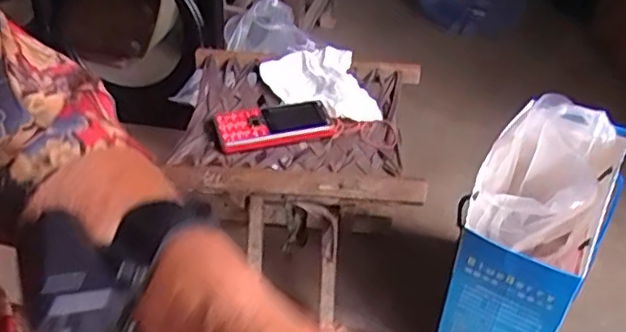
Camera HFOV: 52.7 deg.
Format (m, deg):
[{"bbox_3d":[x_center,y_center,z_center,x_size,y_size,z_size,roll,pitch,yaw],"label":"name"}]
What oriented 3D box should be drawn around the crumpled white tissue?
[{"bbox_3d":[0.010,-0.095,0.741,0.095,0.041,0.129,-25,49,-25],"label":"crumpled white tissue"}]

